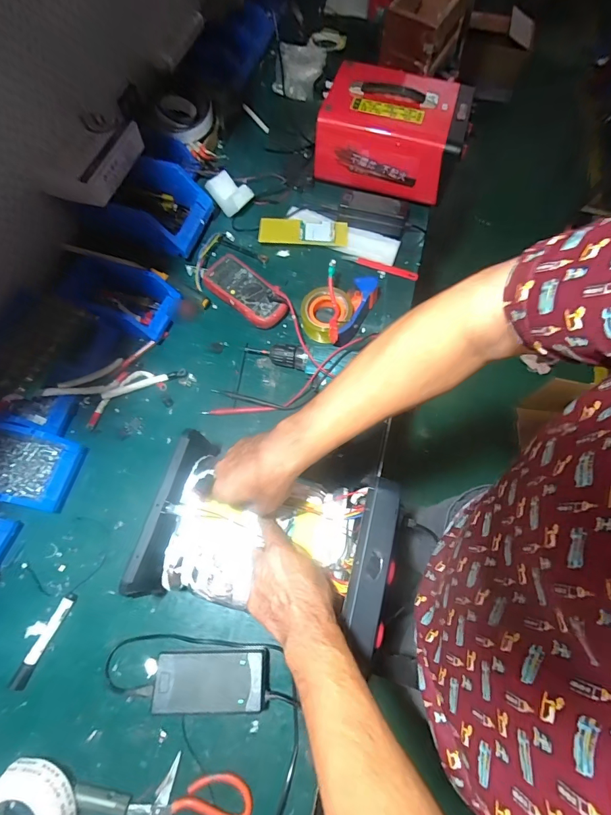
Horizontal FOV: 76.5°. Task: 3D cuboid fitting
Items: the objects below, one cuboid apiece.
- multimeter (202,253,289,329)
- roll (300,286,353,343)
[{"bbox_3d":[-0.117,-0.231,0.780,0.180,0.044,0.088,39,72,13],"label":"multimeter"},{"bbox_3d":[0.037,-0.182,0.758,0.095,0.057,0.092,1,68,-1],"label":"roll"}]

